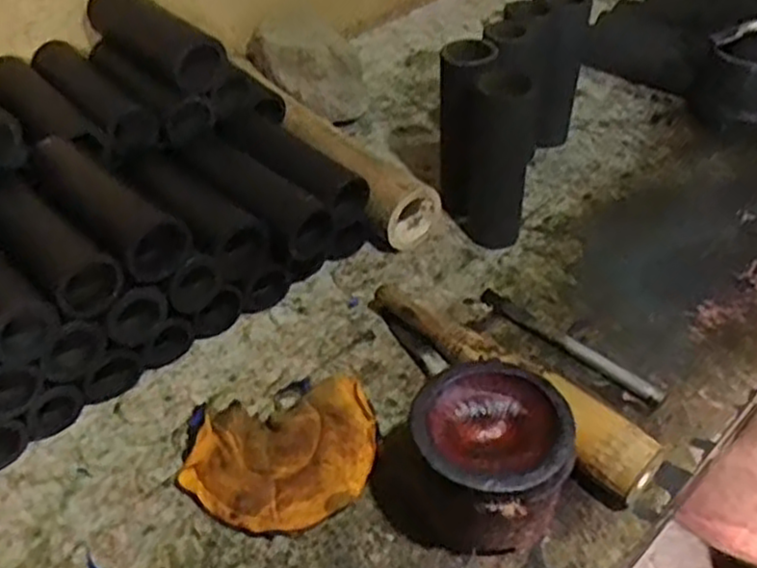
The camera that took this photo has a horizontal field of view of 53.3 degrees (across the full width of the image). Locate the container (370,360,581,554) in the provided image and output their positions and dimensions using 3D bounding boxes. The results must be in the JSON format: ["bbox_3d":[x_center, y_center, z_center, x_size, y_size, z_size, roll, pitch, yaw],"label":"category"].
[{"bbox_3d":[0.068,0.128,0.531,0.125,0.093,0.109,-14,43,-13],"label":"container"}]

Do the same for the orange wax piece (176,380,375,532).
[{"bbox_3d":[-0.073,0.134,0.588,0.148,0.019,0.120,-12,42,-11],"label":"orange wax piece"}]

